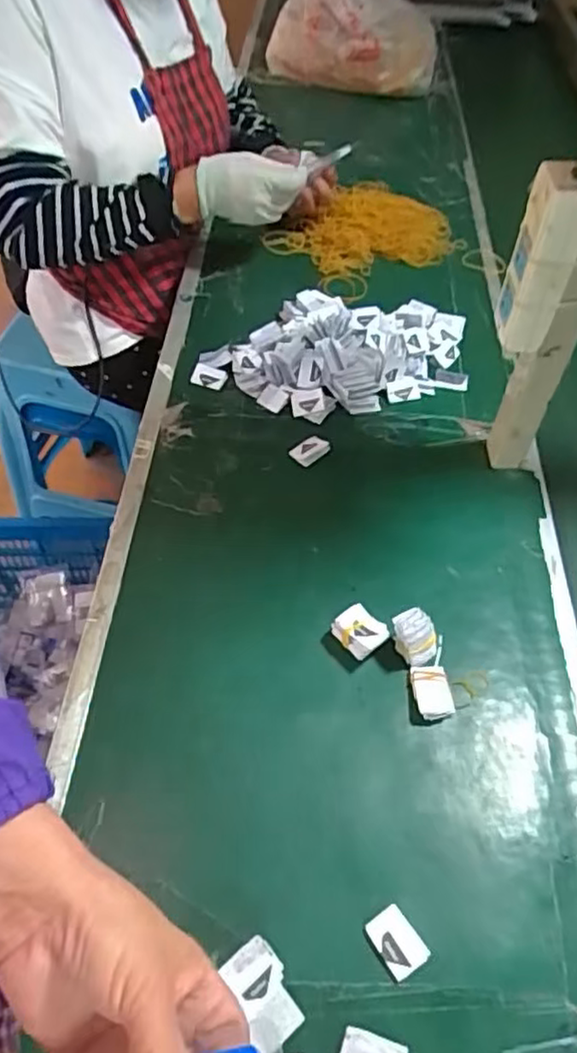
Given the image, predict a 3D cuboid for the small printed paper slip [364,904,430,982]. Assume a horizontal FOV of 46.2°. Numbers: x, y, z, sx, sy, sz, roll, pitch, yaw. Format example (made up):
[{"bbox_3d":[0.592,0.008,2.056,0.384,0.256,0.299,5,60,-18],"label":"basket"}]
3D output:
[{"bbox_3d":[0.070,0.267,0.436,0.027,0.007,0.037,-27,58,-21],"label":"small printed paper slip"}]

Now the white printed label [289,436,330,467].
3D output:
[{"bbox_3d":[0.023,-0.078,0.698,0.038,0.008,0.024,-31,59,-23],"label":"white printed label"}]

